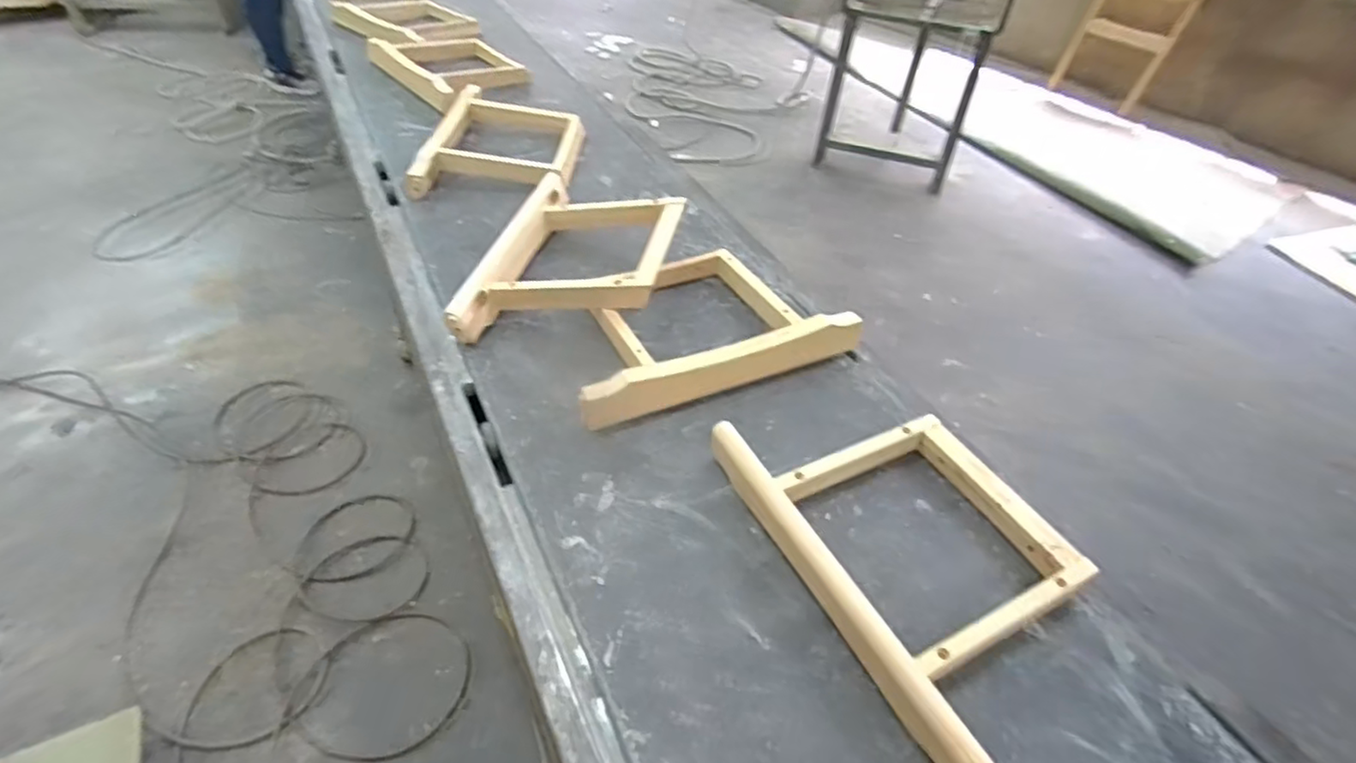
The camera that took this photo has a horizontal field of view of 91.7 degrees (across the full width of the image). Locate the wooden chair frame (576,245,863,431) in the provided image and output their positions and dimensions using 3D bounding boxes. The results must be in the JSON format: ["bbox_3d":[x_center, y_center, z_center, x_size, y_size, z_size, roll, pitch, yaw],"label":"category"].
[{"bbox_3d":[0.020,-0.117,1.107,0.480,0.081,0.325,-17,48,-21],"label":"wooden chair frame"}]

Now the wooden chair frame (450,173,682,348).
[{"bbox_3d":[-0.168,-0.227,1.185,0.312,0.115,0.474,11,44,6],"label":"wooden chair frame"}]

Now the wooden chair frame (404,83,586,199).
[{"bbox_3d":[-0.395,-0.536,1.503,0.327,0.072,0.407,6,44,1],"label":"wooden chair frame"}]

